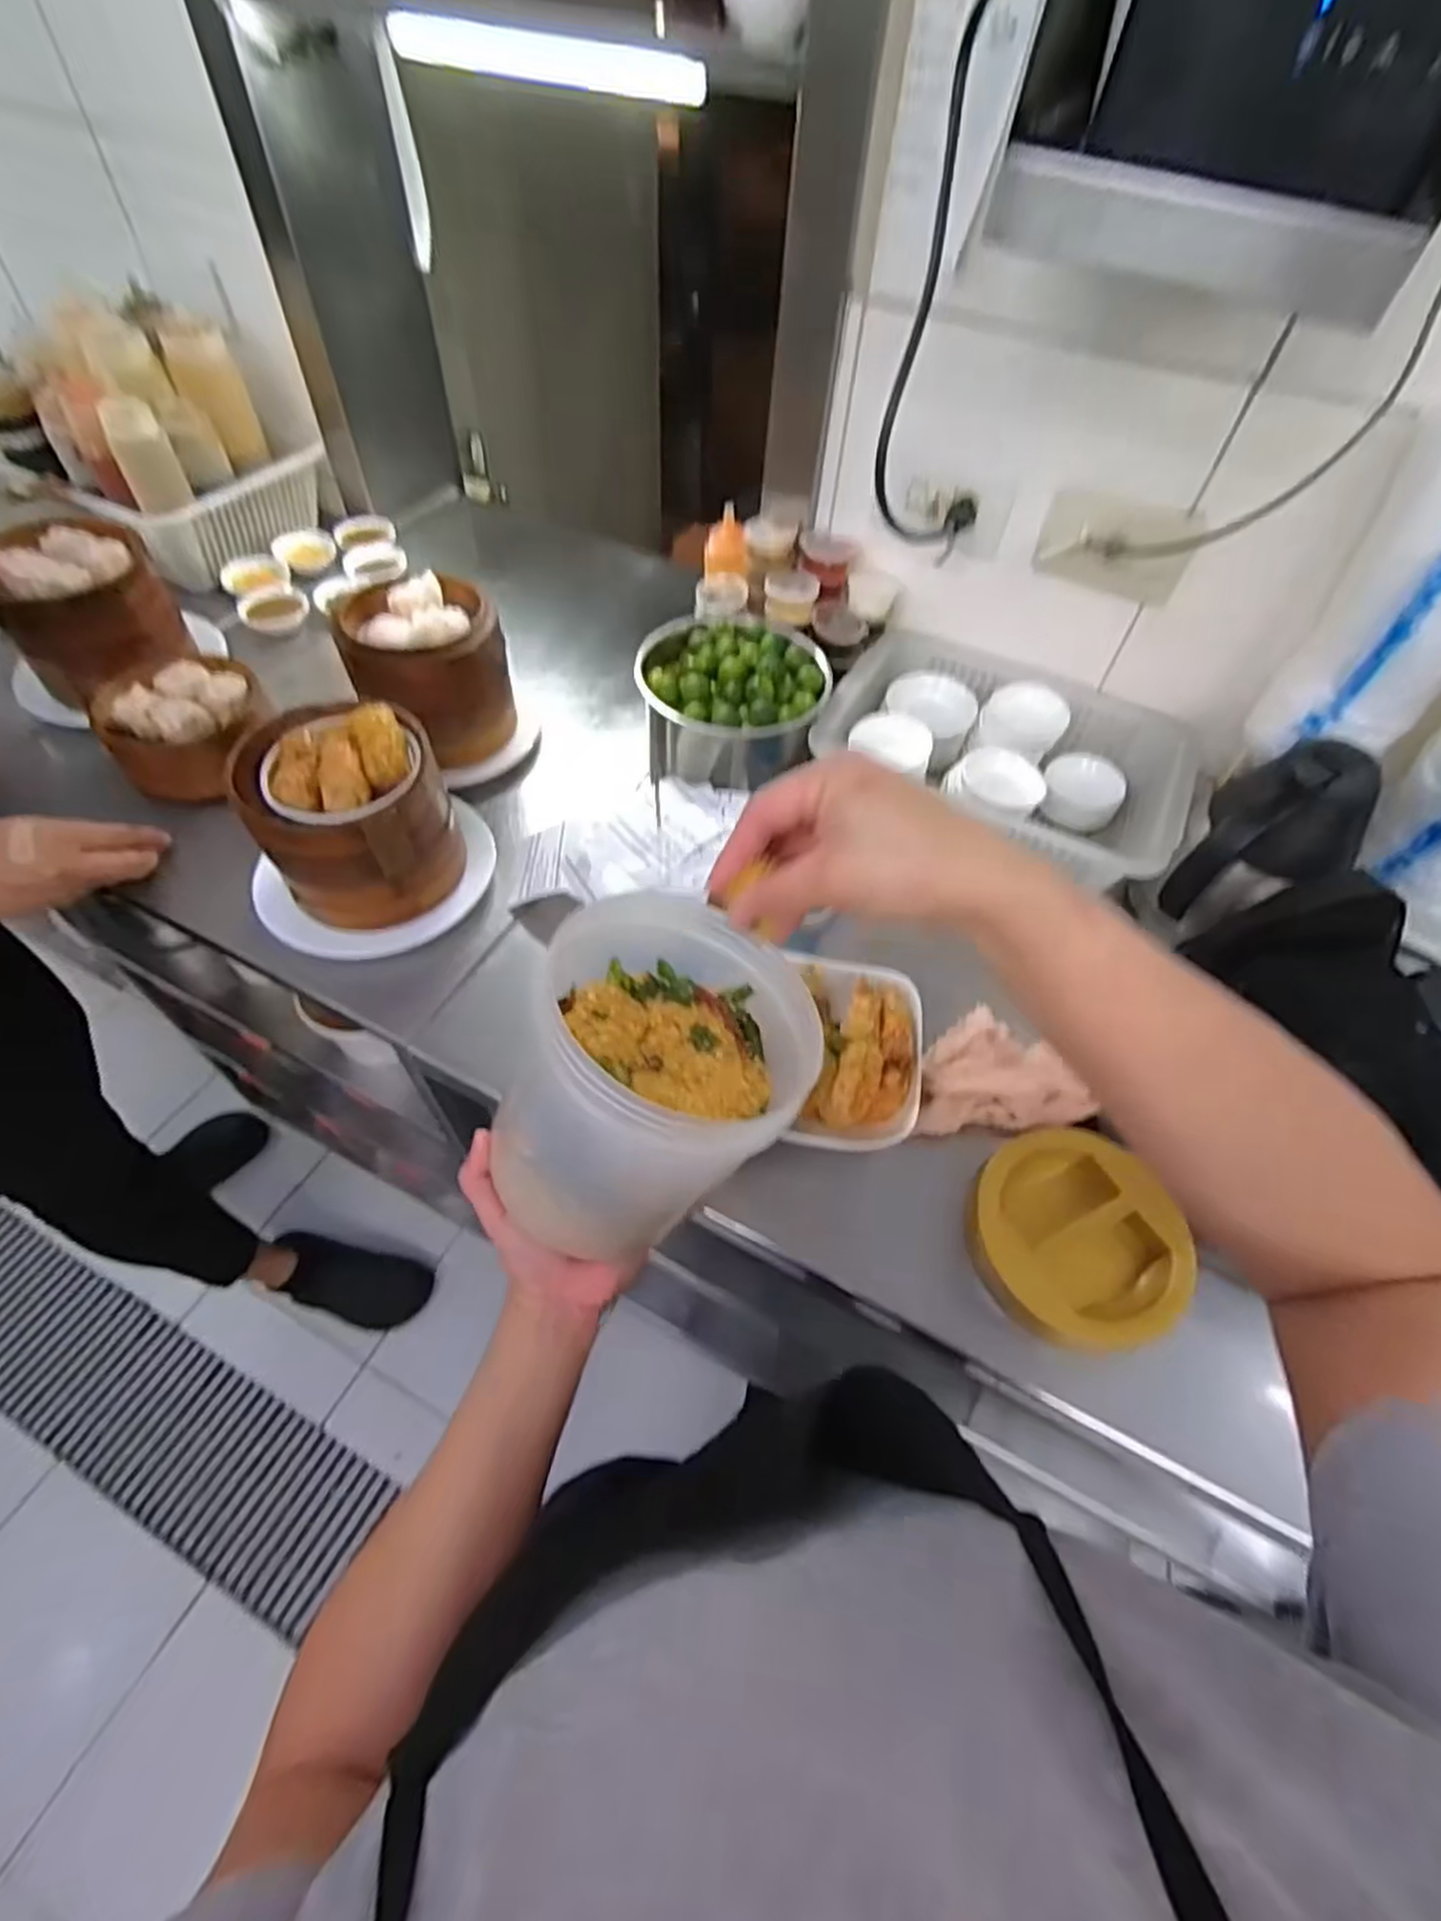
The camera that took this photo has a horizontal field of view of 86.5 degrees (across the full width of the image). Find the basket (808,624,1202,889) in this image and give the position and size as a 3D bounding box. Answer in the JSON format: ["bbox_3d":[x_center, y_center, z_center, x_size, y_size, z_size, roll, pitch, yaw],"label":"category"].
[{"bbox_3d":[0.266,-0.186,0.731,0.320,0.082,0.221,25,57,15],"label":"basket"}]

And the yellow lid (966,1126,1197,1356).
[{"bbox_3d":[0.231,0.186,0.508,0.127,0.035,0.142,-25,59,-20],"label":"yellow lid"}]

